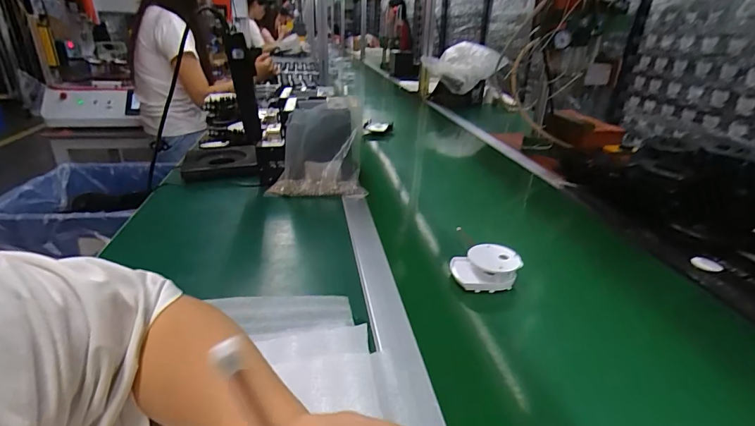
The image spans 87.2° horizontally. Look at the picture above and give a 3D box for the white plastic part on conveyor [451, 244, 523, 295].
[{"bbox_3d":[0.138,0.069,0.509,0.082,0.036,0.060,4,25,1],"label":"white plastic part on conveyor"}]

